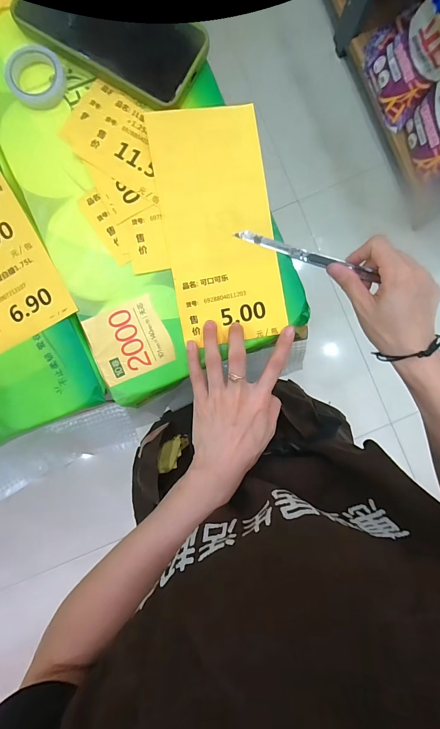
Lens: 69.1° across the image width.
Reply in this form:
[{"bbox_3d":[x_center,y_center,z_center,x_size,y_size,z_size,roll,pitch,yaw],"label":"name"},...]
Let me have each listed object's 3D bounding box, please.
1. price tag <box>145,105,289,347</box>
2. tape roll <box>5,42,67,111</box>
[{"bbox_3d":[0.000,-0.131,0.312,0.103,0.009,0.213,-9,96,-1],"label":"price tag"},{"bbox_3d":[-0.175,-0.273,0.303,0.052,0.009,0.052,0,92,0],"label":"tape roll"}]

